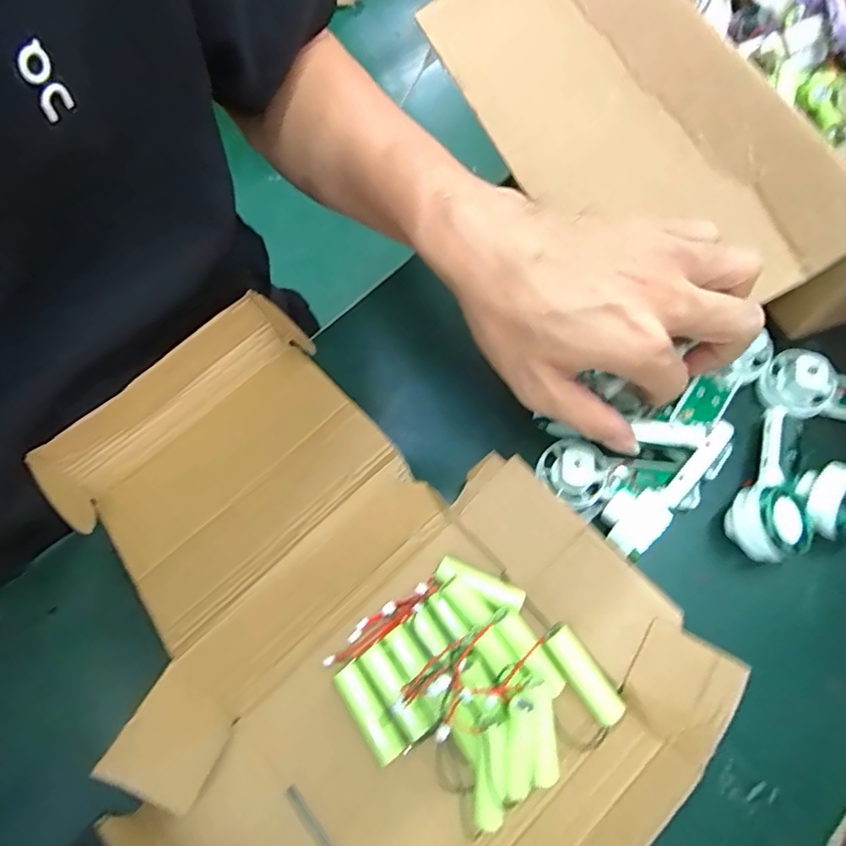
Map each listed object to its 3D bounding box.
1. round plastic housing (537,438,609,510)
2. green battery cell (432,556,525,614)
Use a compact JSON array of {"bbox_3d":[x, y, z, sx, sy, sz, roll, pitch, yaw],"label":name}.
[{"bbox_3d":[0.088,0.027,0.312,0.038,0.023,0.040,0,68,1],"label":"round plastic housing"},{"bbox_3d":[0.031,0.089,0.295,0.049,0.012,0.014,23,71,10],"label":"green battery cell"}]

